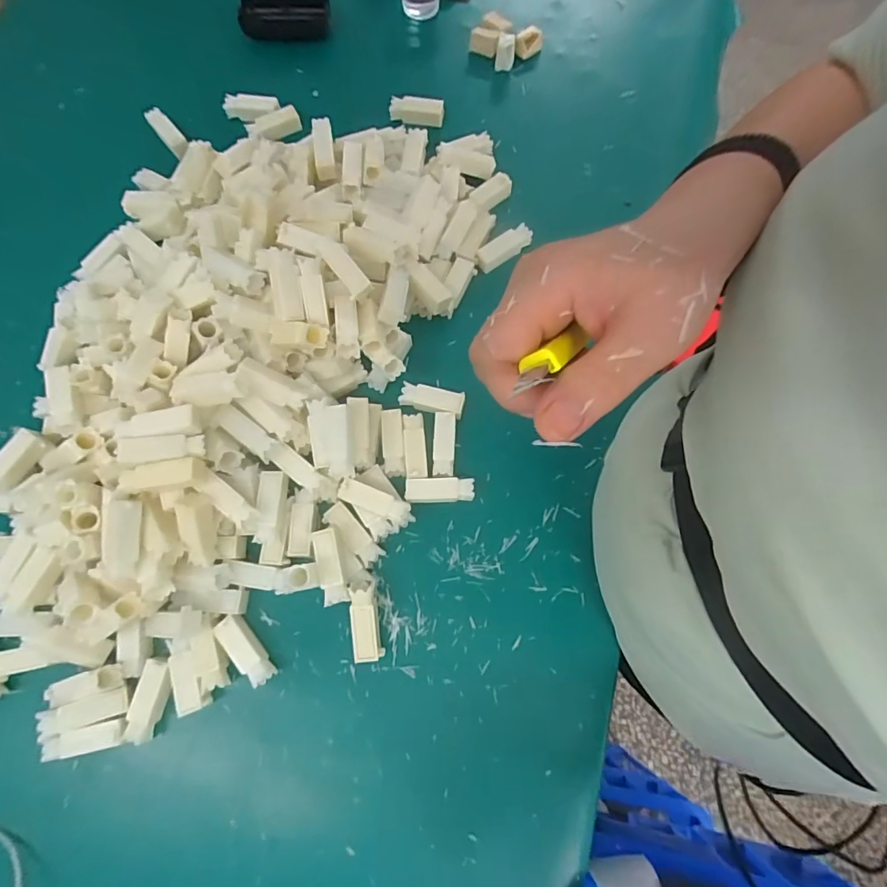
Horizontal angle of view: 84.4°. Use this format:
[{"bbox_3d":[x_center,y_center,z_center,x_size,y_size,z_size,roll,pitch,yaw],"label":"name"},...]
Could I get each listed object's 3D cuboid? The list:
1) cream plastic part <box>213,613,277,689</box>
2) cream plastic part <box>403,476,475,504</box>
[{"bbox_3d":[-0.167,0.175,0.418,0.023,0.020,0.061,-37,77,-10],"label":"cream plastic part"},{"bbox_3d":[-0.003,0.043,0.444,0.060,0.020,0.022,-2,74,0],"label":"cream plastic part"}]

